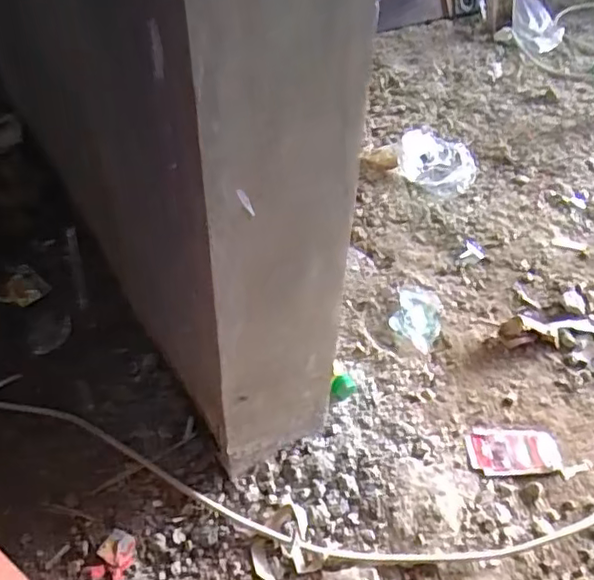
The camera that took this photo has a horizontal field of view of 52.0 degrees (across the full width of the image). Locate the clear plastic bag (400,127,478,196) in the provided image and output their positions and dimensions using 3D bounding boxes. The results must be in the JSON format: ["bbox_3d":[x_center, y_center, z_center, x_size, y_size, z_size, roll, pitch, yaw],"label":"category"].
[{"bbox_3d":[0.293,-0.271,1.272,0.160,0.043,0.186,15,49,12],"label":"clear plastic bag"}]

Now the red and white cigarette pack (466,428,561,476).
[{"bbox_3d":[0.299,0.223,0.842,0.124,0.006,0.068,1,47,0],"label":"red and white cigarette pack"}]

